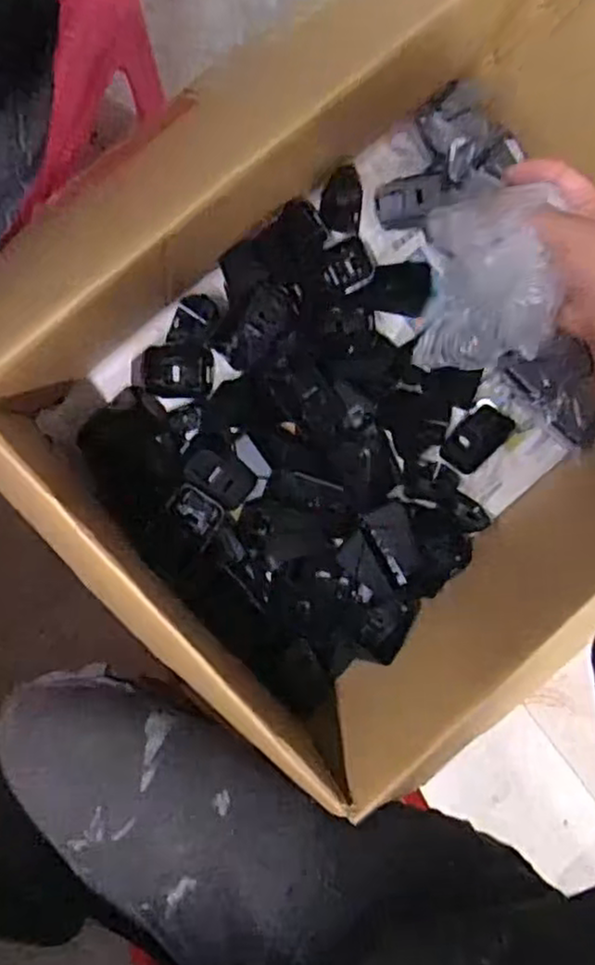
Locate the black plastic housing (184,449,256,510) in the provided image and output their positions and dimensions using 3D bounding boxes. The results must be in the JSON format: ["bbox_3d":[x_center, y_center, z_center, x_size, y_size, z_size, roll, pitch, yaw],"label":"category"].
[{"bbox_3d":[-0.066,-0.005,0.606,0.061,0.028,0.031,35,88,-9],"label":"black plastic housing"}]

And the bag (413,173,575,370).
[{"bbox_3d":[0.138,-0.144,0.498,0.094,0.040,0.125,2,114,1],"label":"bag"}]

